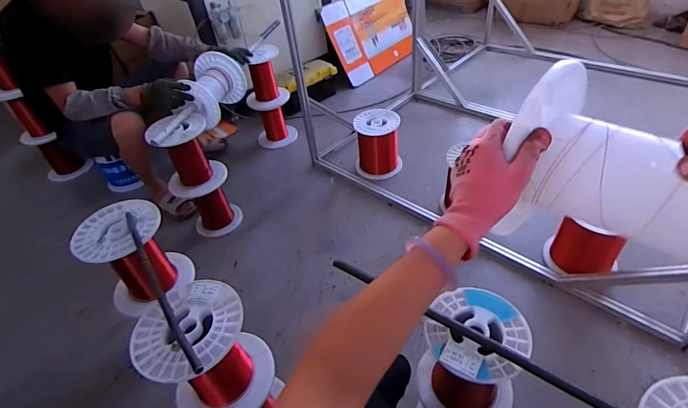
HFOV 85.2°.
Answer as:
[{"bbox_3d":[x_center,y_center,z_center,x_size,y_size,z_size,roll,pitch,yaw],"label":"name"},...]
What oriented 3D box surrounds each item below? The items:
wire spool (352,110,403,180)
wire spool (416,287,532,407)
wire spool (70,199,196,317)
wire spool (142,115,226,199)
[{"bbox_3d":[0.152,-0.266,1.674,0.197,0.249,0.178,-1,42,7],"label":"wire spool"},{"bbox_3d":[0.238,0.303,0.716,0.170,0.241,0.167,-4,42,4],"label":"wire spool"},{"bbox_3d":[-0.565,0.152,1.032,0.200,0.275,0.214,-4,42,4],"label":"wire spool"},{"bbox_3d":[-0.604,-0.197,1.442,0.210,0.274,0.235,-25,45,-18],"label":"wire spool"}]

